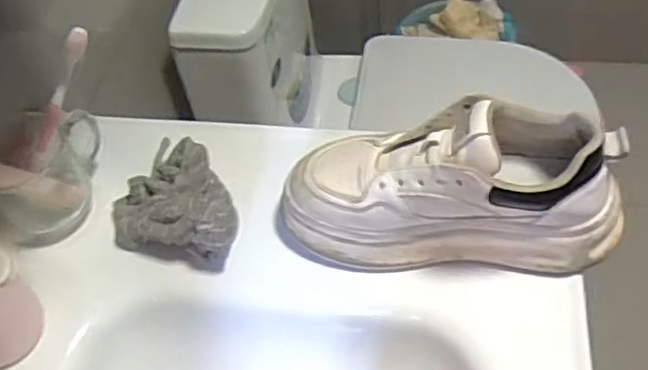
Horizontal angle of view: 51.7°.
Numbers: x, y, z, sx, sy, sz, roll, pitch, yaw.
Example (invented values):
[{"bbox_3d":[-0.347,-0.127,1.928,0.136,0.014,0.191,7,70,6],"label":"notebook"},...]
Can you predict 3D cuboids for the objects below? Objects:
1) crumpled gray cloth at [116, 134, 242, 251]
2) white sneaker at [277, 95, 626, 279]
[{"bbox_3d":[-0.117,0.001,0.565,0.117,0.050,0.112,11,54,13],"label":"crumpled gray cloth"},{"bbox_3d":[0.093,-0.001,0.506,0.250,0.115,0.083,1,53,6],"label":"white sneaker"}]

